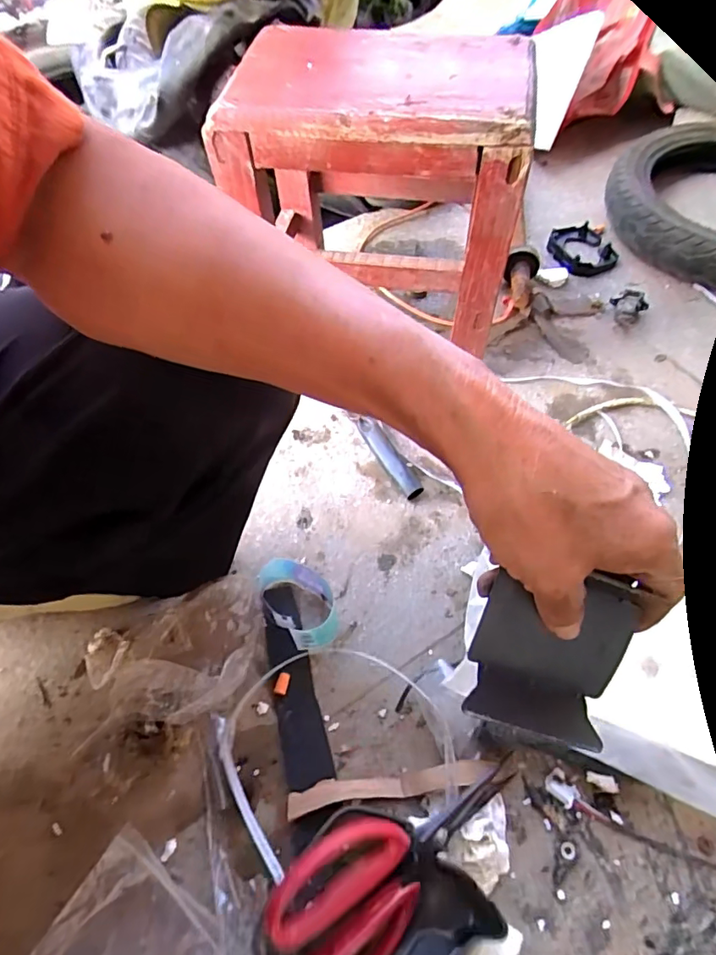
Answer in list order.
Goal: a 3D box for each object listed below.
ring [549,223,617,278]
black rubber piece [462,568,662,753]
[{"bbox_3d":[0.321,-0.326,0.752,0.083,0.020,0.096,-7,58,-2],"label":"ring"},{"bbox_3d":[0.093,0.085,0.251,0.069,0.027,0.073,12,103,8],"label":"black rubber piece"}]

